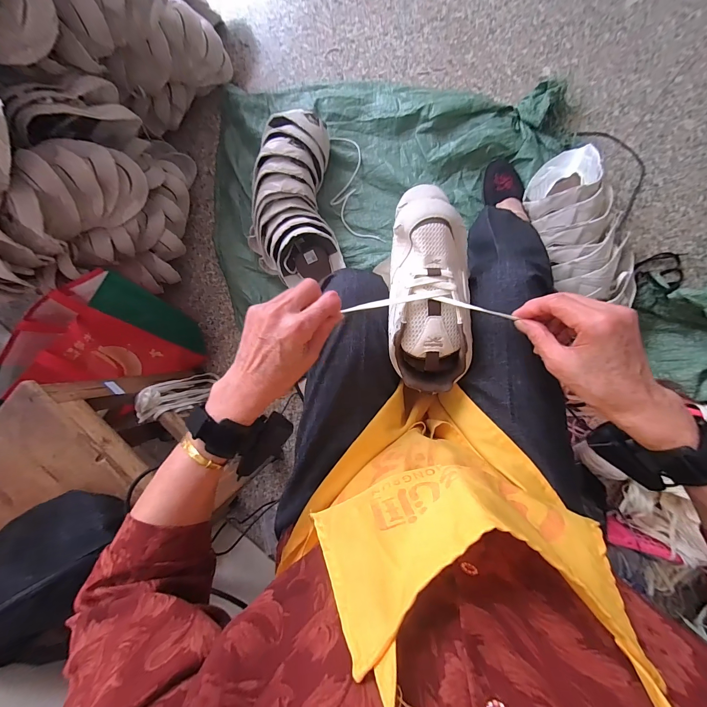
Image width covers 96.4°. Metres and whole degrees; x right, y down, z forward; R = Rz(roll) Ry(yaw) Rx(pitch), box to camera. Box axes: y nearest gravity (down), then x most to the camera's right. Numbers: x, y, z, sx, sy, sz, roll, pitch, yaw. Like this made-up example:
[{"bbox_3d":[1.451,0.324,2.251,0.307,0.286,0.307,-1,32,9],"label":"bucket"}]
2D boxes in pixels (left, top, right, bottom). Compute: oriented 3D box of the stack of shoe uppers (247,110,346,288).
[{"bbox_3d":[-0.163,-0.368,0.781,0.233,0.124,0.389,-7,90,7],"label":"stack of shoe uppers"}]

